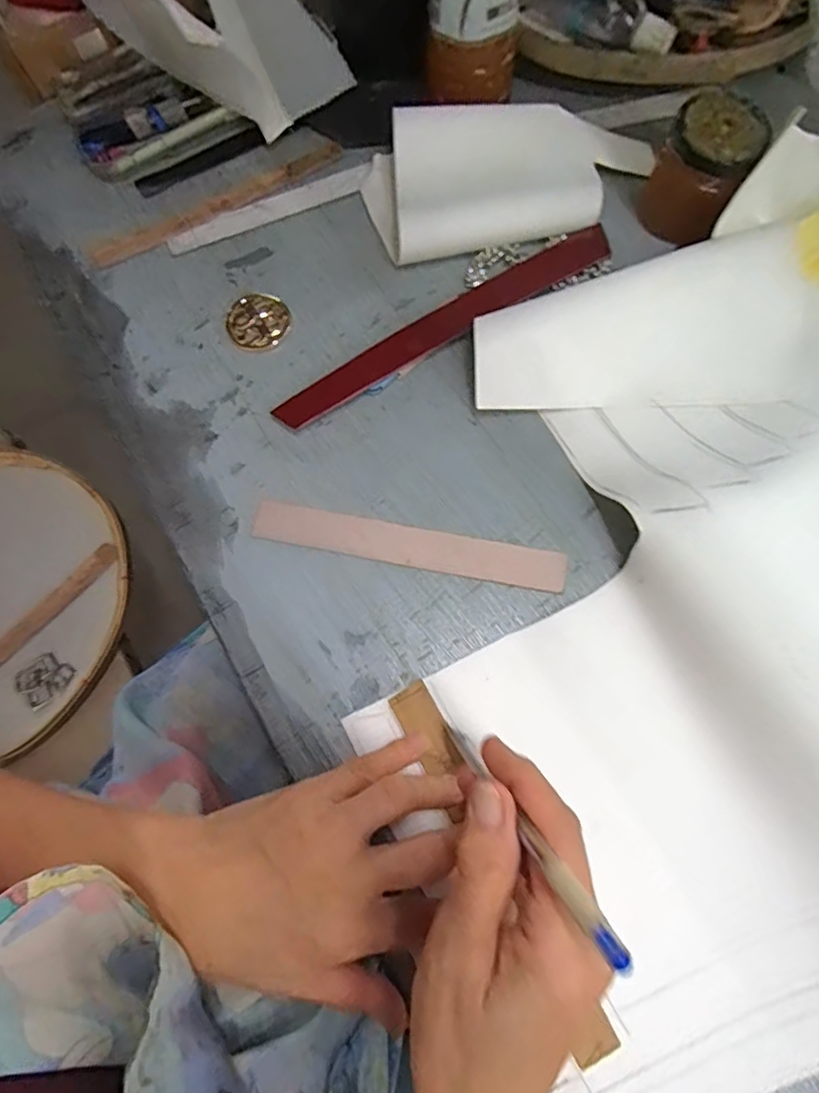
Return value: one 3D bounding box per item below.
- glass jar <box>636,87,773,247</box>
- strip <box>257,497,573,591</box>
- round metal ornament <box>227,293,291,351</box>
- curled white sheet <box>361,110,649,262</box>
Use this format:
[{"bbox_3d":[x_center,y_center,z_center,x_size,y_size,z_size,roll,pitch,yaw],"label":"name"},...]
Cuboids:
[{"bbox_3d":[0.192,-0.247,0.385,0.059,0.065,0.057,-1,72,2],"label":"glass jar"},{"bbox_3d":[-0.002,-0.001,0.359,0.192,0.004,0.027,11,71,8],"label":"strip"},{"bbox_3d":[-0.108,-0.161,0.412,0.044,0.006,0.042,-1,72,2],"label":"round metal ornament"},{"bbox_3d":[0.074,-0.276,0.423,0.211,0.035,0.113,-12,72,-2],"label":"curled white sheet"}]

